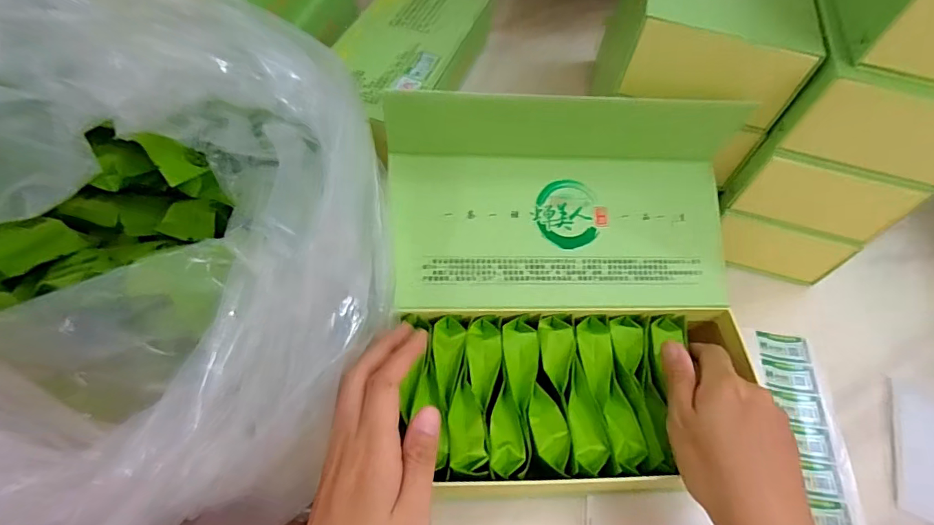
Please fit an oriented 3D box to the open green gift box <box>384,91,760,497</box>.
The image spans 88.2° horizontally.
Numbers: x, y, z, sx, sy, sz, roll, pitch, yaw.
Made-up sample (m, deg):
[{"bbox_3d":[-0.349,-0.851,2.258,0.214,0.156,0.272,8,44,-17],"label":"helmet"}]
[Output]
[{"bbox_3d":[0.073,0.013,0.349,0.250,0.129,0.260,-1,58,-6],"label":"open green gift box"}]

